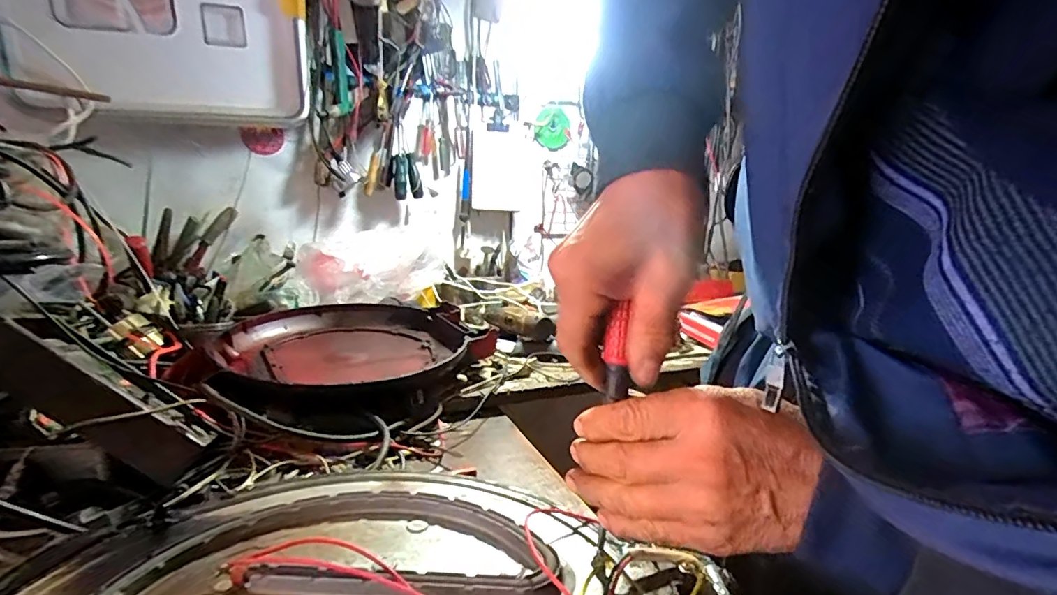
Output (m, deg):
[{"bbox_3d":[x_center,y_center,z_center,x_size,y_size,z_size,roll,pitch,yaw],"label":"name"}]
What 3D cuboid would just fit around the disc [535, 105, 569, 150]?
[{"bbox_3d":[0.056,-0.429,1.308,0.091,0.098,0.018,-3,12,-24],"label":"disc"}]

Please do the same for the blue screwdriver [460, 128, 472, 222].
[{"bbox_3d":[-0.147,-0.291,1.238,0.025,0.208,0.023,0,11,-15],"label":"blue screwdriver"}]

